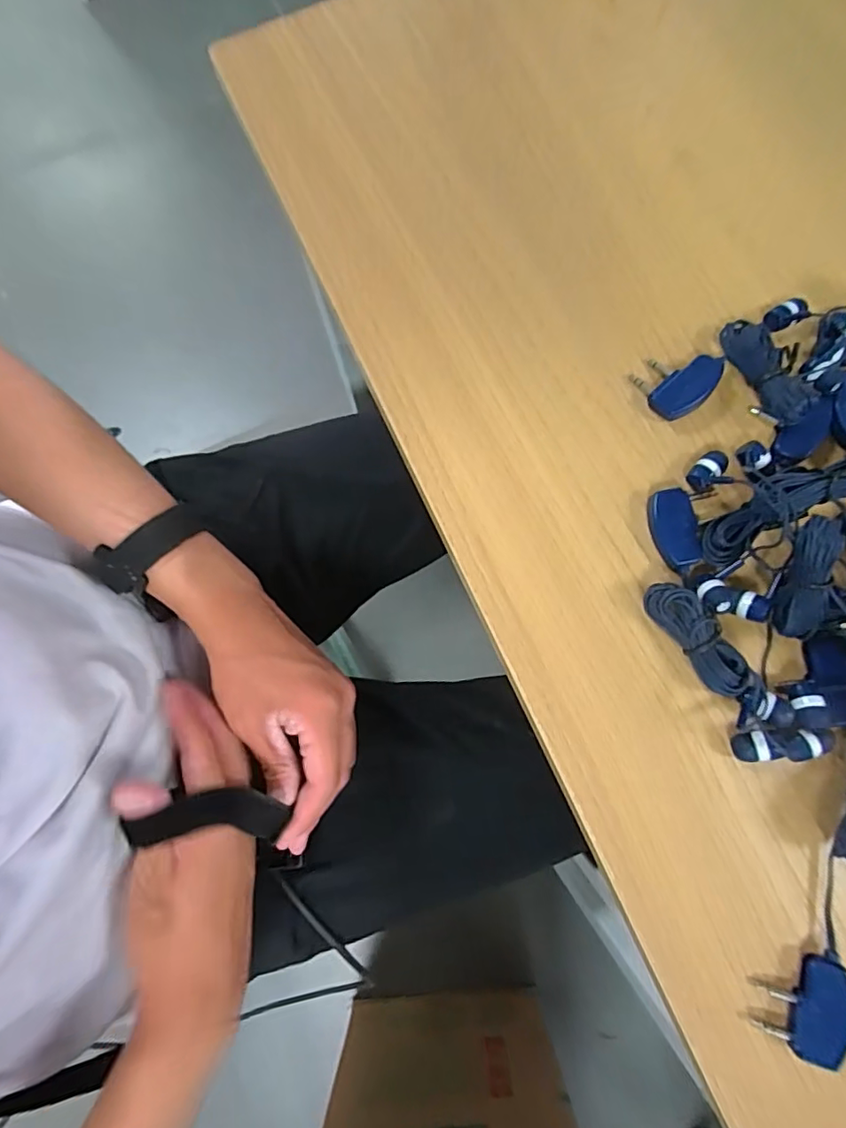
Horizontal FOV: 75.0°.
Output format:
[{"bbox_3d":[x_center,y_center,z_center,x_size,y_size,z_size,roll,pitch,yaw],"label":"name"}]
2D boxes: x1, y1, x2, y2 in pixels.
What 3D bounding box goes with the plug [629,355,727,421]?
[{"bbox_3d":[0.121,-0.088,0.261,0.038,0.011,0.030,-36,80,-7],"label":"plug"}]

